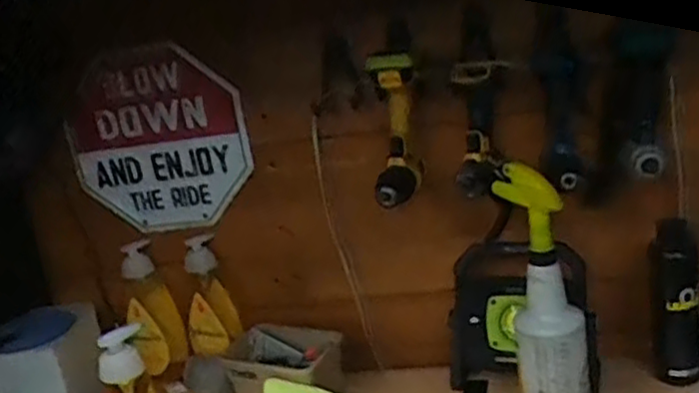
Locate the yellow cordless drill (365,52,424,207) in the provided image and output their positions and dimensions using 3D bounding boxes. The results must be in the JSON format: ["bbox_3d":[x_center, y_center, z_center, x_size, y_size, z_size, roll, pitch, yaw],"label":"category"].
[{"bbox_3d":[0.061,-0.098,0.974,0.066,0.192,0.178,-8,16,9],"label":"yellow cordless drill"}]

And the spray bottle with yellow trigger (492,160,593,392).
[{"bbox_3d":[0.238,0.132,0.868,0.080,0.327,0.092,-15,17,-15],"label":"spray bottle with yellow trigger"}]

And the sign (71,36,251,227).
[{"bbox_3d":[-0.307,-0.091,1.148,0.292,0.289,0.018,35,15,0],"label":"sign"}]

